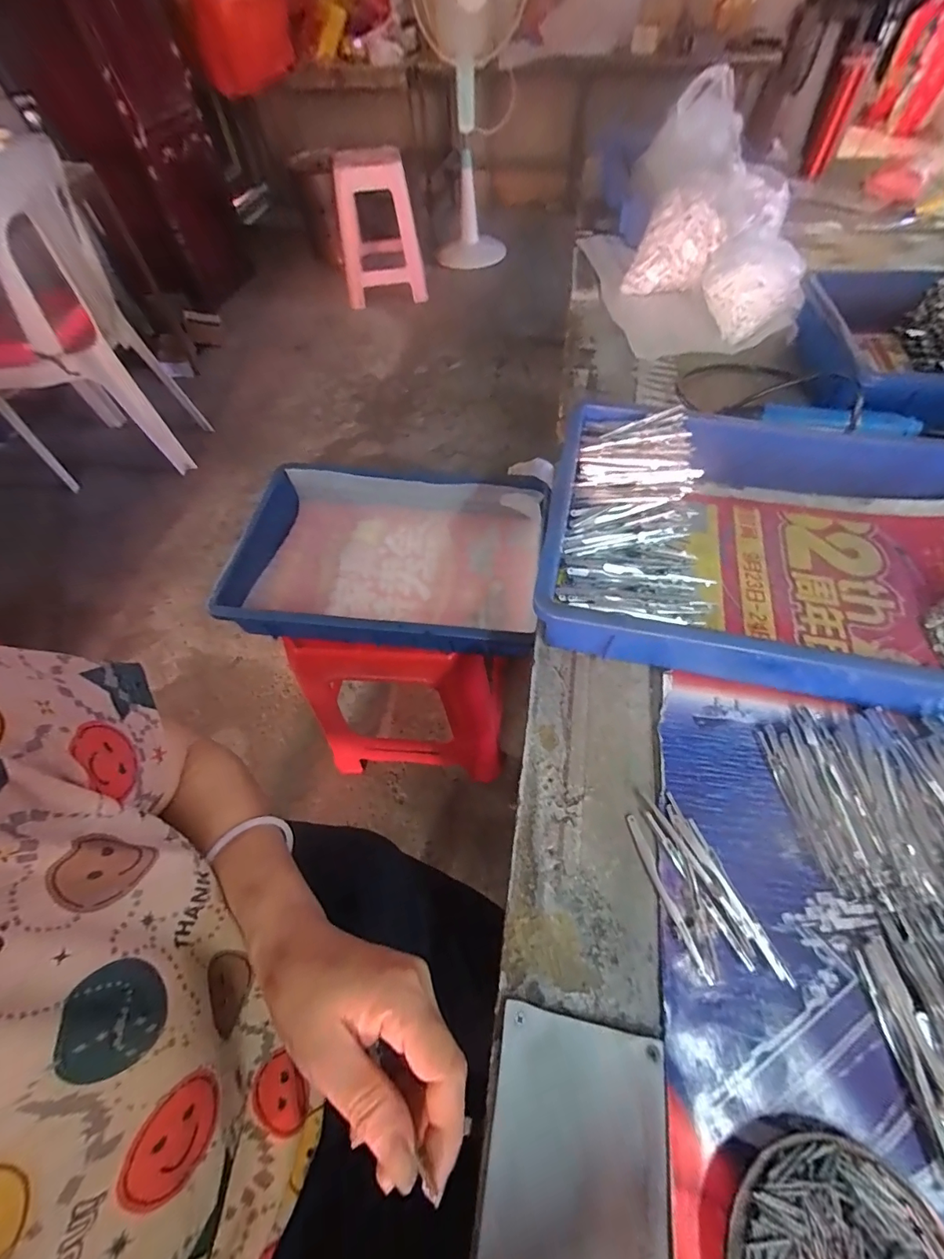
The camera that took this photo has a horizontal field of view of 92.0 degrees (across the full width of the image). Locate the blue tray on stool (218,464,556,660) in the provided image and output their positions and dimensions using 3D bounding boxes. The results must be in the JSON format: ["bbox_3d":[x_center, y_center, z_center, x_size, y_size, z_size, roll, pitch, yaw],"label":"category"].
[{"bbox_3d":[-0.122,-0.103,0.652,0.398,0.072,0.281,4,58,5],"label":"blue tray on stool"}]

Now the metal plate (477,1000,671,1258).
[{"bbox_3d":[0.049,0.321,0.224,0.093,0.008,0.198,8,59,8],"label":"metal plate"}]

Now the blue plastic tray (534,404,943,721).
[{"bbox_3d":[0.292,-0.079,0.417,0.418,0.069,0.285,10,59,9],"label":"blue plastic tray"}]

